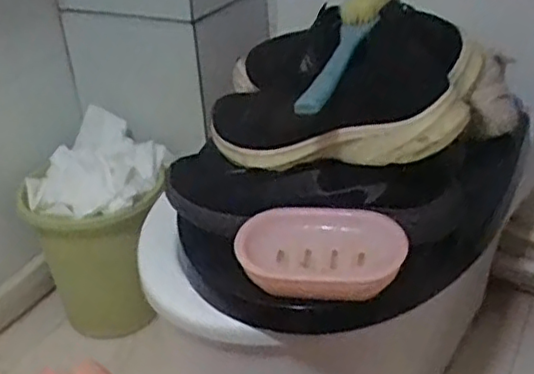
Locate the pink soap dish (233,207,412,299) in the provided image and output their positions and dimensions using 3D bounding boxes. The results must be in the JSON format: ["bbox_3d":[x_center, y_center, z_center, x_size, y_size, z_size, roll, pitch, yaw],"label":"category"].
[{"bbox_3d":[0.048,0.060,0.594,0.149,0.040,0.087,2,30,11],"label":"pink soap dish"}]

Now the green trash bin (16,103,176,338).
[{"bbox_3d":[-0.263,0.080,1.138,0.221,0.309,0.234,10,33,23],"label":"green trash bin"}]

